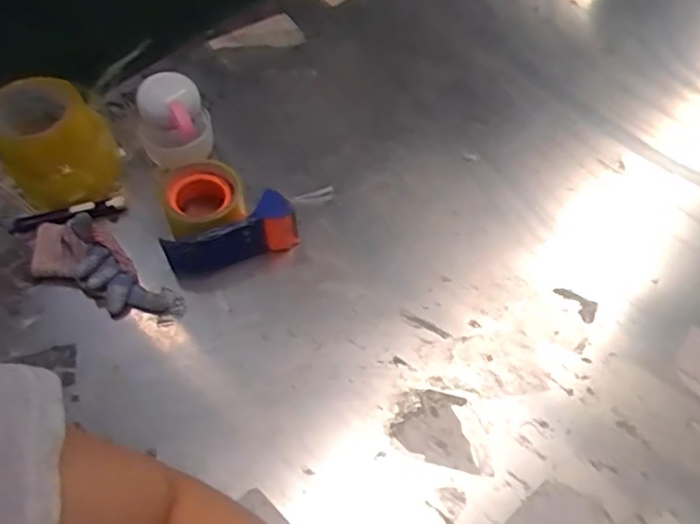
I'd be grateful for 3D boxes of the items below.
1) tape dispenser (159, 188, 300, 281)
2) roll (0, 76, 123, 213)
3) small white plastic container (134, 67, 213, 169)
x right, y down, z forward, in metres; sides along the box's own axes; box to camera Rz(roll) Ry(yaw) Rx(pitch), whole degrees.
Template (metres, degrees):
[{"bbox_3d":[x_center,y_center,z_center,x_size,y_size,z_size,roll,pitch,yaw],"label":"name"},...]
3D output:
[{"bbox_3d":[-0.125,-0.024,0.682,0.139,0.066,0.032,-21,64,-13],"label":"tape dispenser"},{"bbox_3d":[-0.307,-0.121,0.674,0.111,0.106,0.094,-31,66,-17],"label":"roll"},{"bbox_3d":[-0.188,-0.149,0.683,0.076,0.085,0.061,-16,60,-12],"label":"small white plastic container"}]

